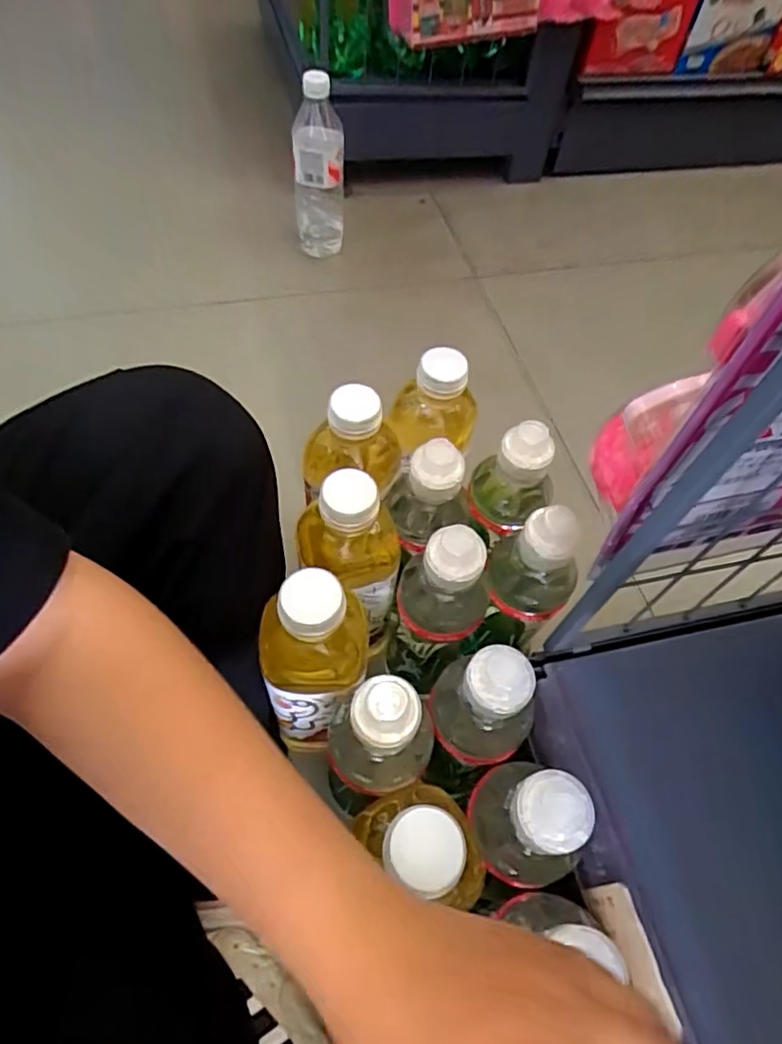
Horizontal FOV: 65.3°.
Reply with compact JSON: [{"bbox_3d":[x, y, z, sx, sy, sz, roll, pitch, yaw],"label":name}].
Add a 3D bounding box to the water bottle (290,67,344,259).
[{"bbox_3d":[-0.101,-0.478,0.844,0.068,0.230,0.056,0,57,-5],"label":"water bottle"}]

